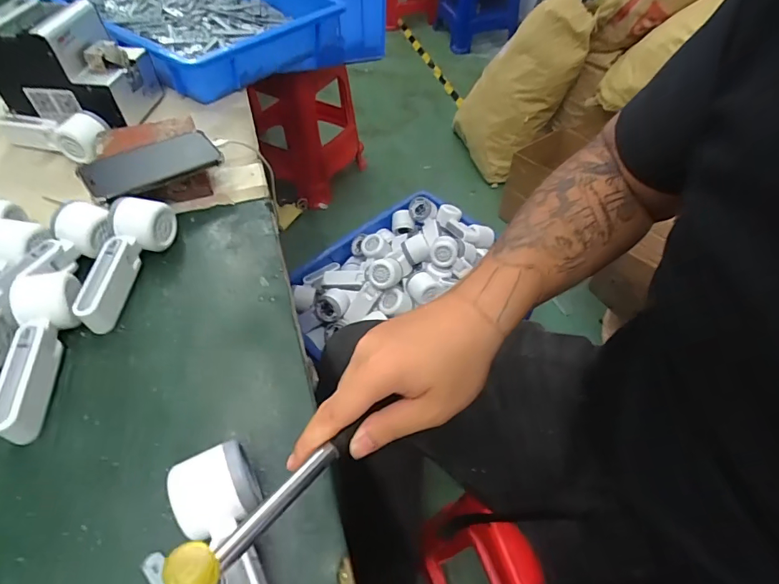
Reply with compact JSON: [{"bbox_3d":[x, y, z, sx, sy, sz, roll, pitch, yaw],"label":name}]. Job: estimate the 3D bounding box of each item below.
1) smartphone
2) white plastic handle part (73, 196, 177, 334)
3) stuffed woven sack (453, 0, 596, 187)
[{"bbox_3d":[-0.300,-0.163,0.574,0.157,0.016,0.069,-32,76,-25],"label":"smartphone"},{"bbox_3d":[-0.292,-0.034,0.502,0.060,0.056,0.159,0,51,0],"label":"white plastic handle part"},{"bbox_3d":[0.505,-0.784,1.753,0.232,0.651,0.281,1,39,-46],"label":"stuffed woven sack"}]

